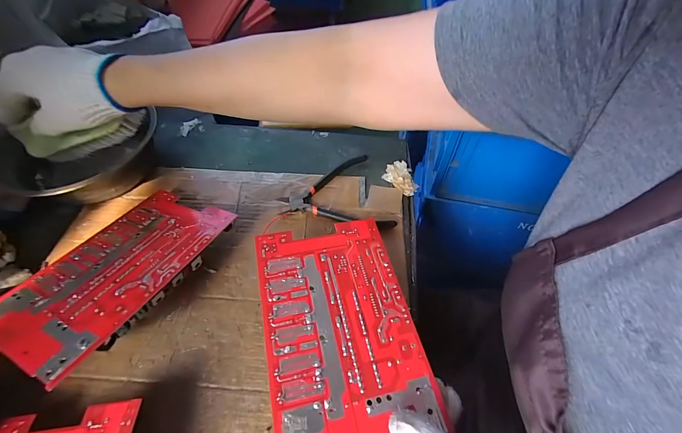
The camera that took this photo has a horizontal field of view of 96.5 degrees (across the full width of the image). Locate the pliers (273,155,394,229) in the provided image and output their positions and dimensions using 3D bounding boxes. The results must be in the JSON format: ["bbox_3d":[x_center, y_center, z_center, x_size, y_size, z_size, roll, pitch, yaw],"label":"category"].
[{"bbox_3d":[-0.012,-0.024,0.399,0.134,0.011,0.126,-12,55,-11],"label":"pliers"}]

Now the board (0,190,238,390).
[{"bbox_3d":[-0.213,0.051,0.307,0.133,0.064,0.191,23,56,14],"label":"board"}]

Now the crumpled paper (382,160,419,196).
[{"bbox_3d":[0.081,-0.055,0.420,0.039,0.019,0.052,-5,54,-6],"label":"crumpled paper"}]

